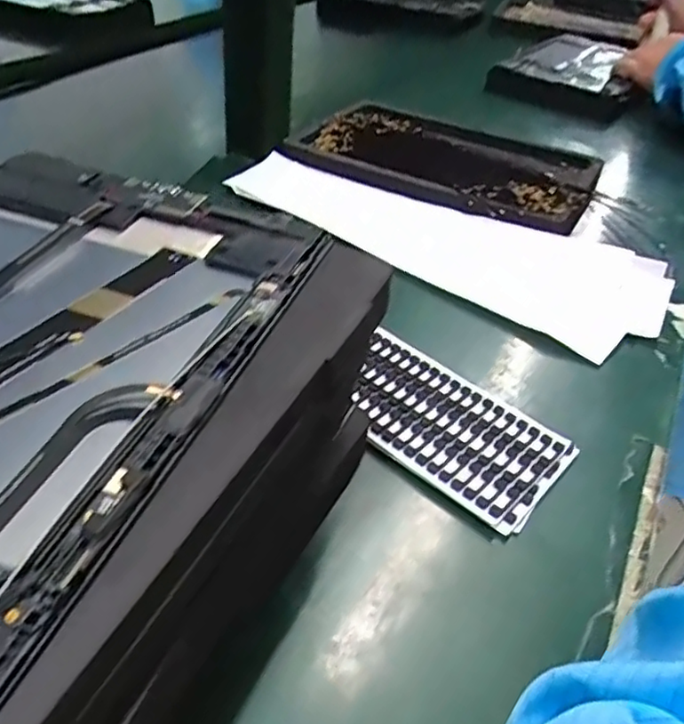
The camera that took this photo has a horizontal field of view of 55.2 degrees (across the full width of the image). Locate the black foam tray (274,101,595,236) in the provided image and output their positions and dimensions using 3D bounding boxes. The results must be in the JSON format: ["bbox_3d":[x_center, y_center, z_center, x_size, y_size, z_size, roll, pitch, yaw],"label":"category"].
[{"bbox_3d":[0.086,-0.174,0.560,0.243,0.025,0.154,21,42,17],"label":"black foam tray"}]

